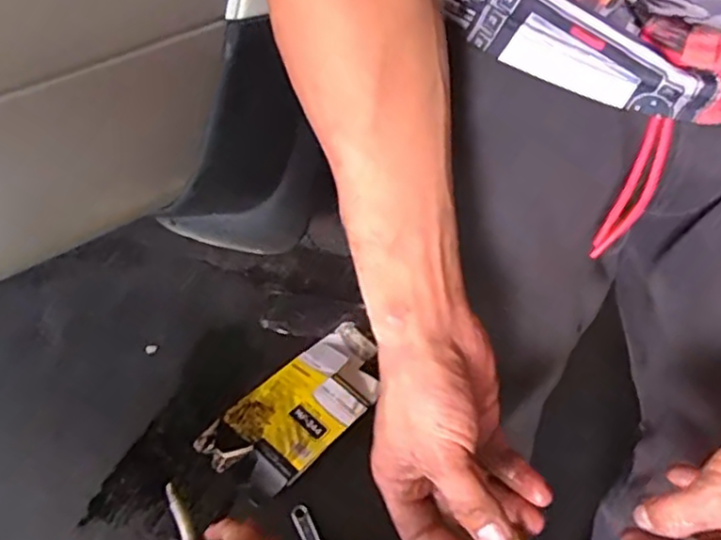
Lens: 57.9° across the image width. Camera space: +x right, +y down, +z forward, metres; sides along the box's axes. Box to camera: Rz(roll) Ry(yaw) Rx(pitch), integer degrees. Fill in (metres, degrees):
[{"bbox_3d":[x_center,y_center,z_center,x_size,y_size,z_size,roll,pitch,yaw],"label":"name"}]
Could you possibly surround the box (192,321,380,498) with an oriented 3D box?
[{"bbox_3d":[-0.084,0.206,1.027,0.161,0.033,0.323,32,51,27],"label":"box"}]

